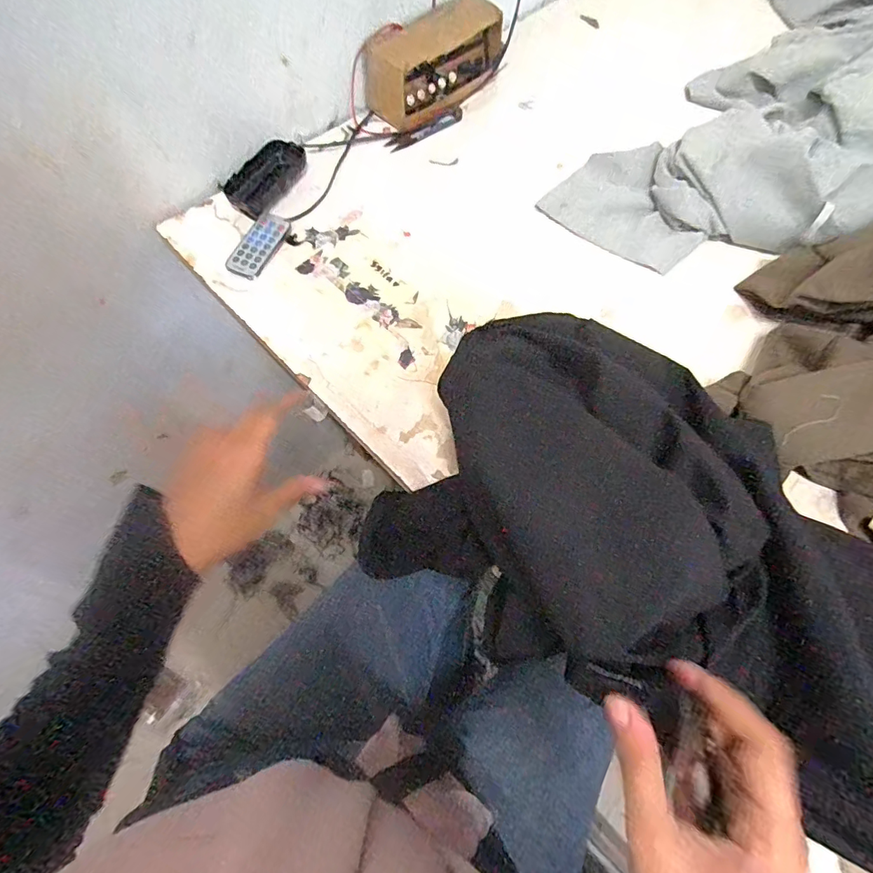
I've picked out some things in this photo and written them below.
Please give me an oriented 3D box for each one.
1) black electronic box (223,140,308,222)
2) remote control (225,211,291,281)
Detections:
[{"bbox_3d":[-0.206,-0.312,0.559,0.067,0.027,0.113,25,70,10],"label":"black electronic box"},{"bbox_3d":[-0.199,-0.216,0.521,0.041,0.012,0.092,23,70,10],"label":"remote control"}]

